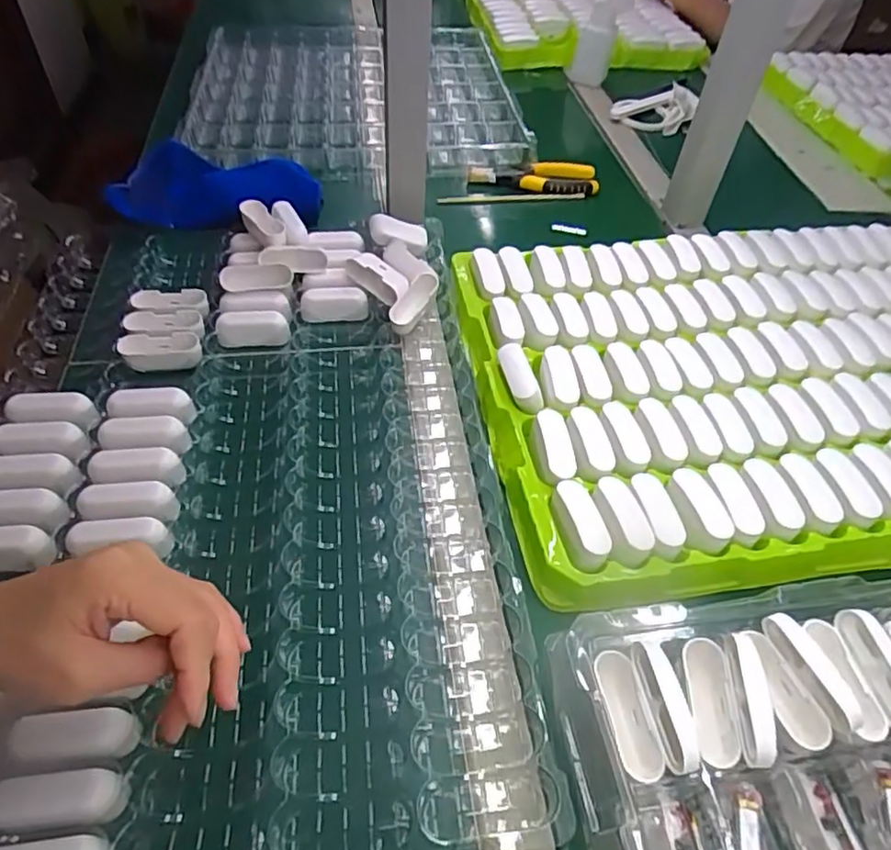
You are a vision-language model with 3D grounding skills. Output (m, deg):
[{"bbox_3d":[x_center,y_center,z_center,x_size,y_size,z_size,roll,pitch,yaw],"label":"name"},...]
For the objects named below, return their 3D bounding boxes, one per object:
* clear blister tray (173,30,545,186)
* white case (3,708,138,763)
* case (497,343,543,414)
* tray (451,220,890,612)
[{"bbox_3d":[-0.134,-0.501,0.912,0.439,0.036,0.465,-3,50,-7],"label":"clear blister tray"},{"bbox_3d":[-0.207,0.174,0.344,0.064,0.020,0.023,-4,50,-7],"label":"white case"},{"bbox_3d":[0.063,-0.039,0.529,0.023,0.025,0.072,-5,51,-8],"label":"case"},{"bbox_3d":[0.316,-0.054,0.565,0.564,0.035,0.383,-6,51,-8],"label":"tray"}]

